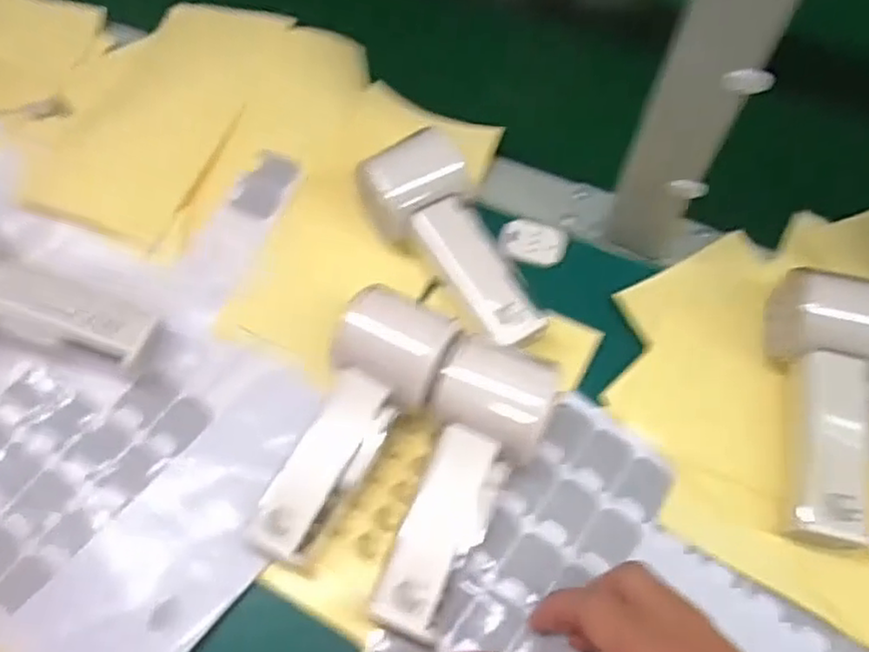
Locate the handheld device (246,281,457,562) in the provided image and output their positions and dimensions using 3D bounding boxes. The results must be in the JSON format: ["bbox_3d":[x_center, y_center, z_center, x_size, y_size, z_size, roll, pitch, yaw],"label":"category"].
[{"bbox_3d":[-0.042,0.055,0.367,0.058,0.049,0.142,22,65,9],"label":"handheld device"}]

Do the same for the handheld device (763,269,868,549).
[{"bbox_3d":[0.222,0.042,0.384,0.069,0.040,0.157,14,64,5],"label":"handheld device"}]

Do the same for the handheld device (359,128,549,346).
[{"bbox_3d":[0.009,-0.049,0.420,0.063,0.044,0.147,-26,67,-14],"label":"handheld device"}]

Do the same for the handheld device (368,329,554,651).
[{"bbox_3d":[0.016,0.081,0.353,0.060,0.049,0.150,19,65,8],"label":"handheld device"}]

